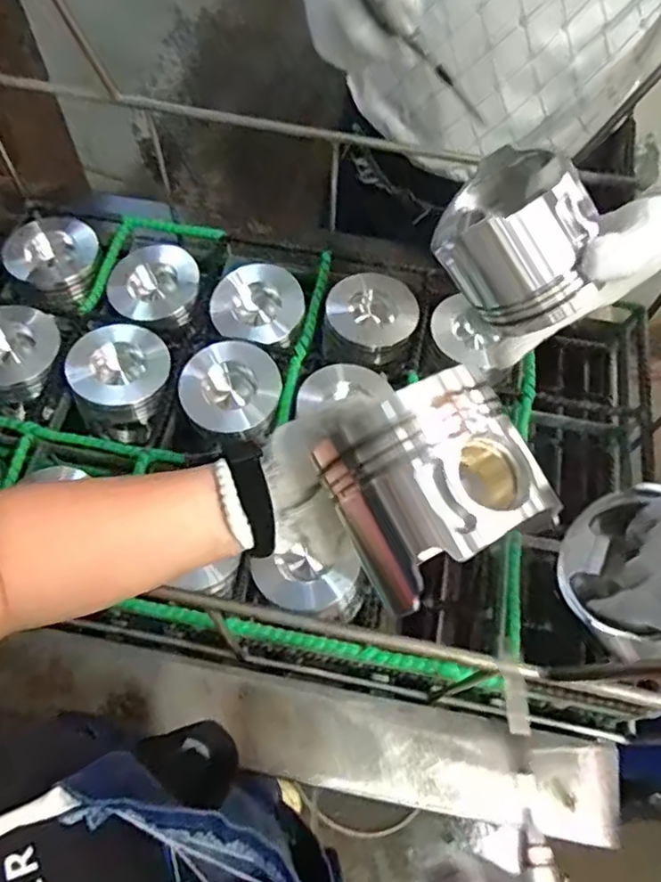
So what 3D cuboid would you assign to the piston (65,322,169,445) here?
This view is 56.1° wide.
[{"bbox_3d":[-0.237,-0.070,0.714,0.105,0.086,0.115,1,63,-1],"label":"piston"}]

